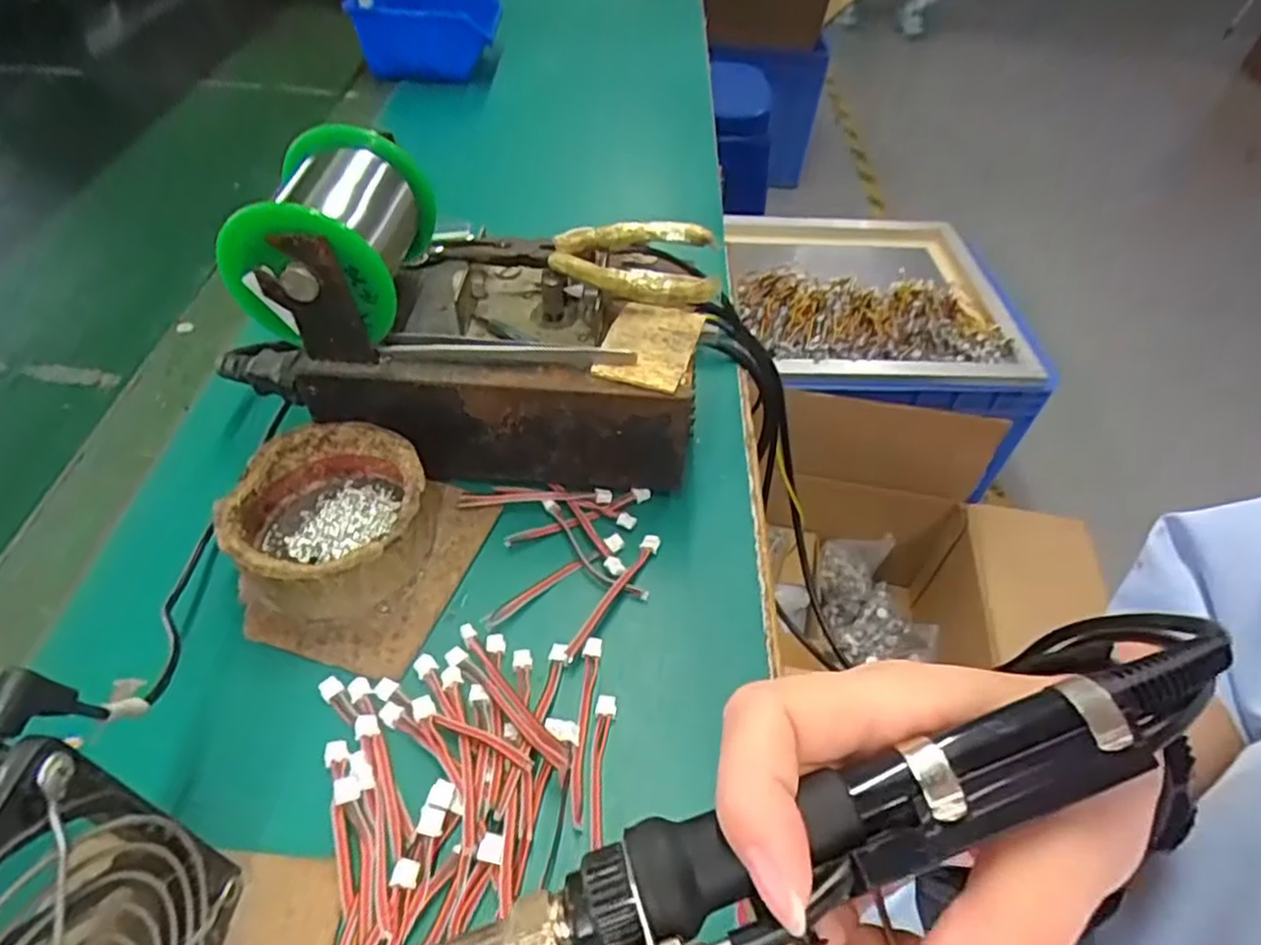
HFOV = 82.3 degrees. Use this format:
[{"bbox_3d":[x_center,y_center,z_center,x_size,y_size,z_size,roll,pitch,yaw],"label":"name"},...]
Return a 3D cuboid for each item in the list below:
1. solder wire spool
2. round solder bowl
[{"bbox_3d":[-0.129,-0.101,0.321,0.069,0.069,0.079,5,48,0],"label":"solder wire spool"},{"bbox_3d":[-0.134,0.020,0.323,0.078,0.041,0.082,2,48,-2],"label":"round solder bowl"}]

